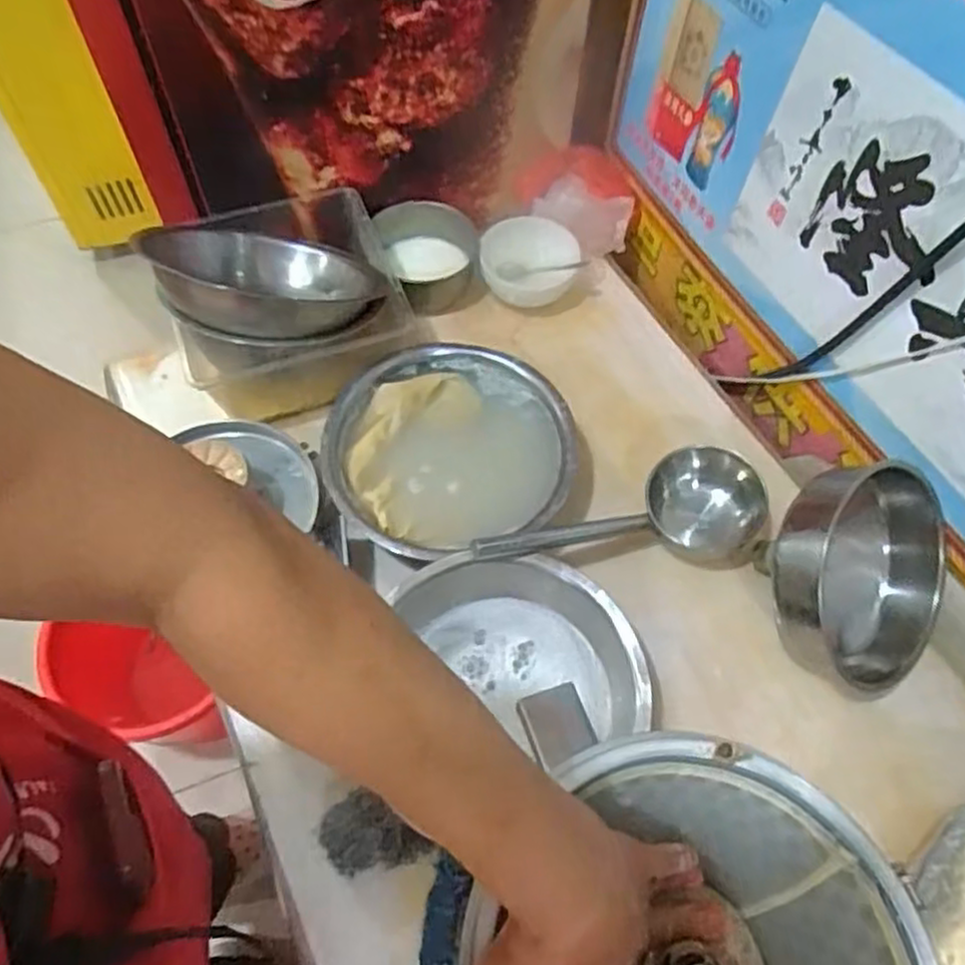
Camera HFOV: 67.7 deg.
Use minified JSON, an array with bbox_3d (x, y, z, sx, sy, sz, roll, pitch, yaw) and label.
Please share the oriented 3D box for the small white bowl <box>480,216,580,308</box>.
[{"bbox_3d":[0.074,-0.358,1.166,0.149,0.065,0.158,1,60,-1],"label":"small white bowl"}]

